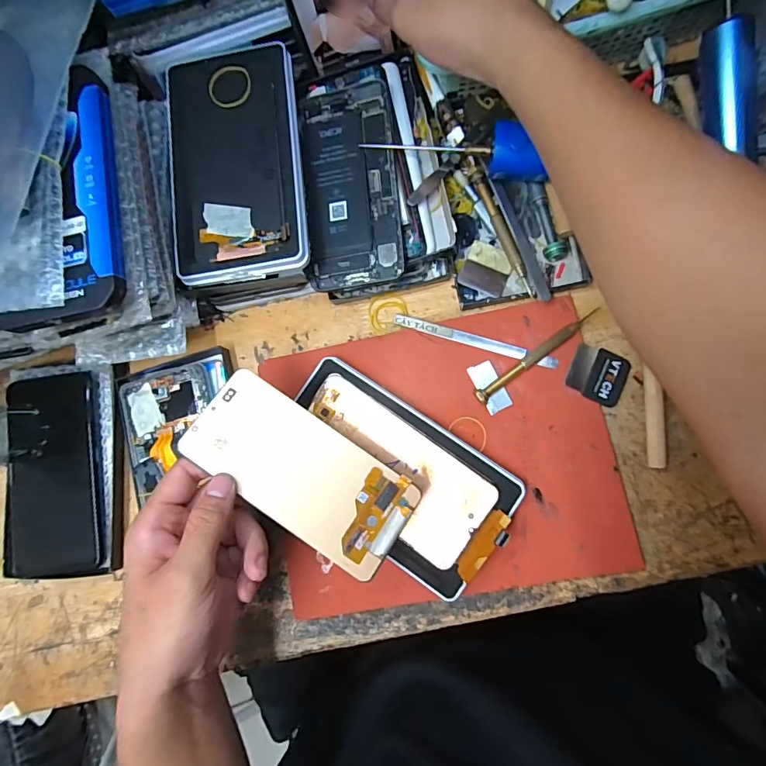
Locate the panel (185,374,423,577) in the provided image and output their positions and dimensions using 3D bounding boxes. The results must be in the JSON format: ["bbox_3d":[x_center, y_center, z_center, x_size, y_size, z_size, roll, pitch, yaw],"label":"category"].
[{"bbox_3d":[-0.054,0.058,0.302,0.152,0.004,0.071,34,72,3],"label":"panel"}]

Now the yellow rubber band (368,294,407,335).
[{"bbox_3d":[0.004,-0.057,0.371,0.031,0.005,0.032,0,87,6],"label":"yellow rubber band"}]

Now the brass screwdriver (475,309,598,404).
[{"bbox_3d":[0.115,-0.022,0.340,0.109,0.010,0.012,-39,80,2],"label":"brass screwdriver"}]

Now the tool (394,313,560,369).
[{"bbox_3d":[0.071,-0.033,0.355,0.129,0.004,0.009,17,90,10],"label":"tool"}]

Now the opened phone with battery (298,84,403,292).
[{"bbox_3d":[-0.025,-0.155,0.354,0.073,0.004,0.156,-4,89,13],"label":"opened phone with battery"}]

